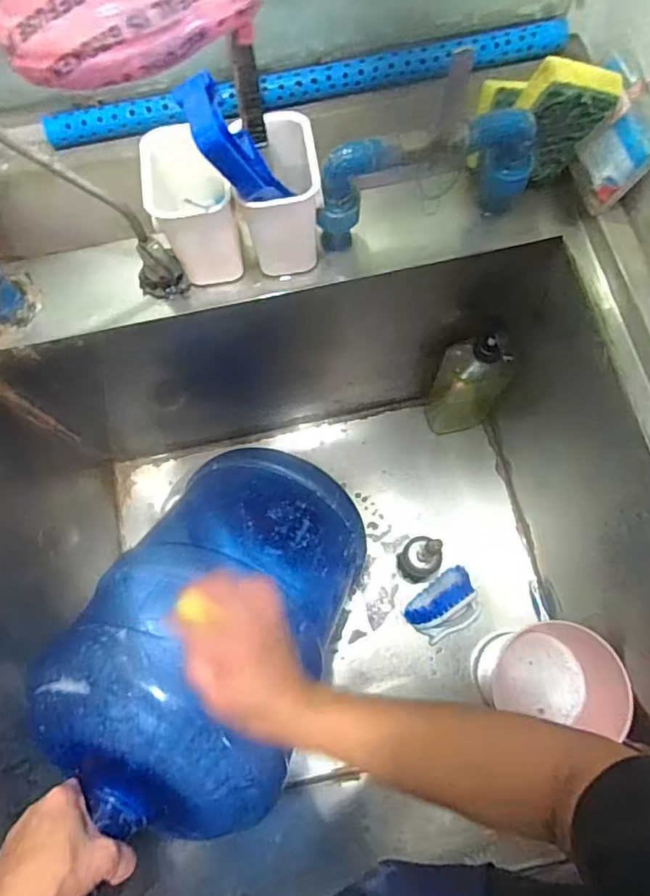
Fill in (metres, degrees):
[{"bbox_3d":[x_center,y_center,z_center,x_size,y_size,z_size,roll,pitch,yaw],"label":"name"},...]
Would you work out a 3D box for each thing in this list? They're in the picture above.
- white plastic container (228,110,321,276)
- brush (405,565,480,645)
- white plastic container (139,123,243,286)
[{"bbox_3d":[-0.041,-0.230,0.511,0.069,0.112,0.098,-9,73,-1],"label":"white plastic container"},{"bbox_3d":[0.178,0.231,0.813,0.107,0.054,0.075,-38,76,-9],"label":"brush"},{"bbox_3d":[-0.115,-0.213,0.511,0.070,0.113,0.097,-9,73,-1],"label":"white plastic container"}]

